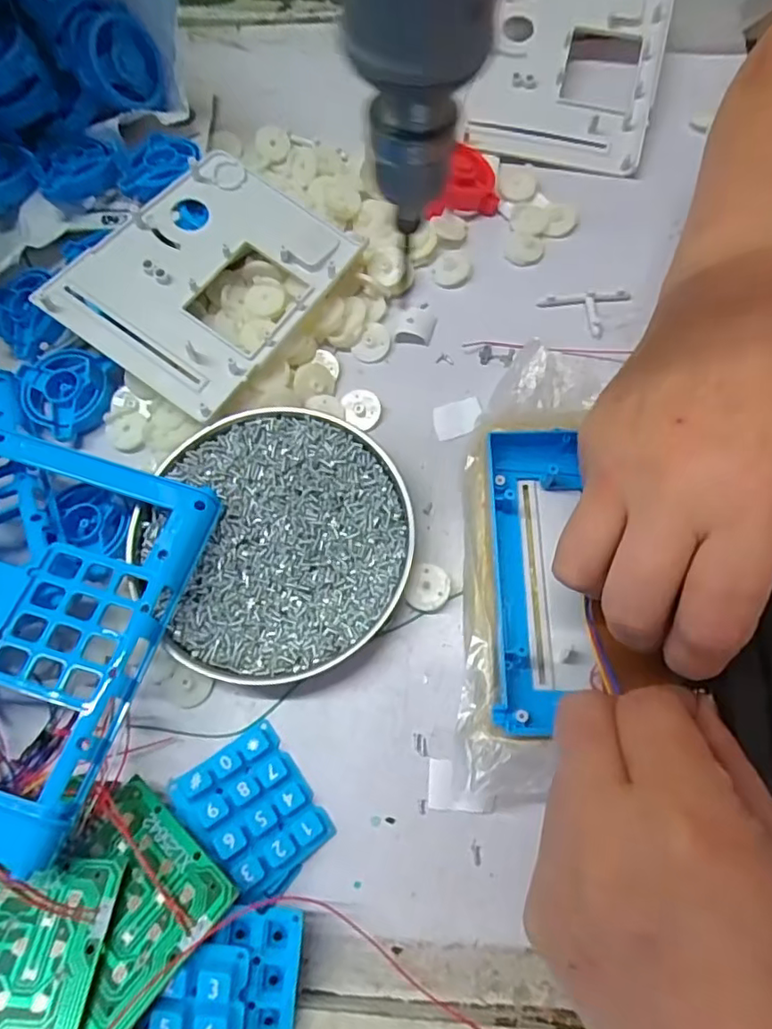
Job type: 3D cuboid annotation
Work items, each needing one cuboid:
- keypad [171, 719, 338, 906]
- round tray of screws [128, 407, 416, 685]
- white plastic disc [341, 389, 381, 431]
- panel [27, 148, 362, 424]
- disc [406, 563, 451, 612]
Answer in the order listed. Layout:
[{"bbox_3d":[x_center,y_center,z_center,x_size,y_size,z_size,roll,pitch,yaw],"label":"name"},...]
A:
[{"bbox_3d":[-0.057,0.126,0.257,0.048,0.010,0.058,-27,62,-31],"label":"keypad"},{"bbox_3d":[-0.056,0.013,0.296,0.130,0.019,0.132,-1,70,3],"label":"round tray of screws"},{"bbox_3d":[-0.014,-0.057,0.329,0.021,0.008,0.023,-1,70,3],"label":"white plastic disc"},{"bbox_3d":[-0.099,-0.136,0.333,0.112,0.010,0.143,36,73,3],"label":"panel"},{"bbox_3d":[0.021,0.036,0.293,0.020,0.009,0.022,-1,70,3],"label":"disc"}]

